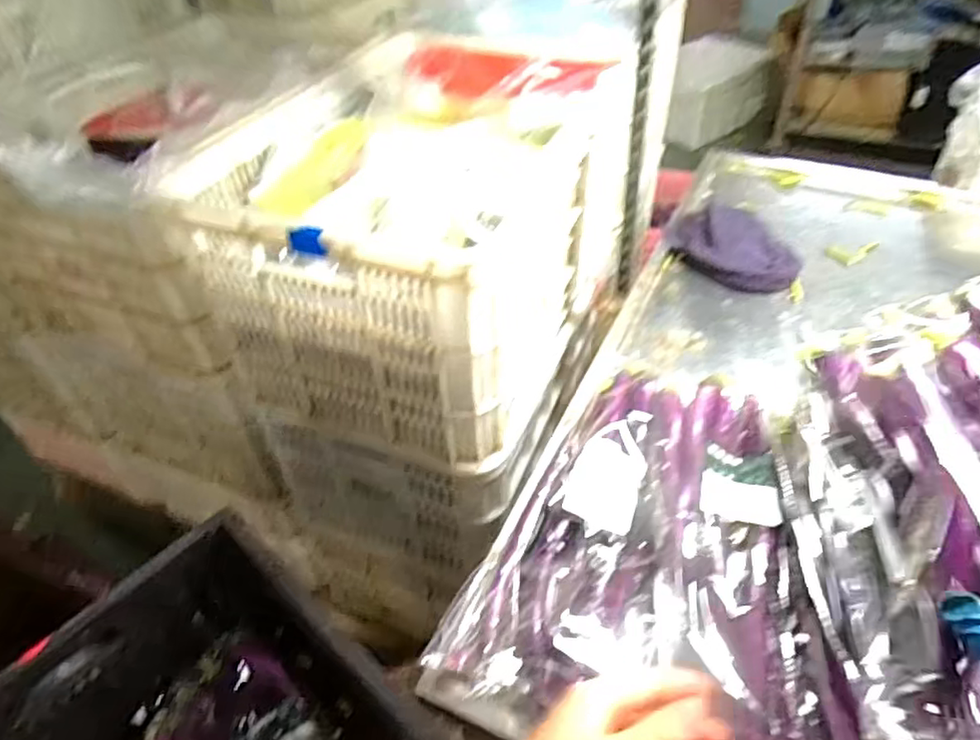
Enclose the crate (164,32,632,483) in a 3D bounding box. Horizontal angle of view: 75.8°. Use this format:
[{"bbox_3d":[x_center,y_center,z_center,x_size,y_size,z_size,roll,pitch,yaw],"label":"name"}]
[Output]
[{"bbox_3d":[-0.073,-0.206,0.903,0.416,0.318,0.569,13,46,16],"label":"crate"}]

